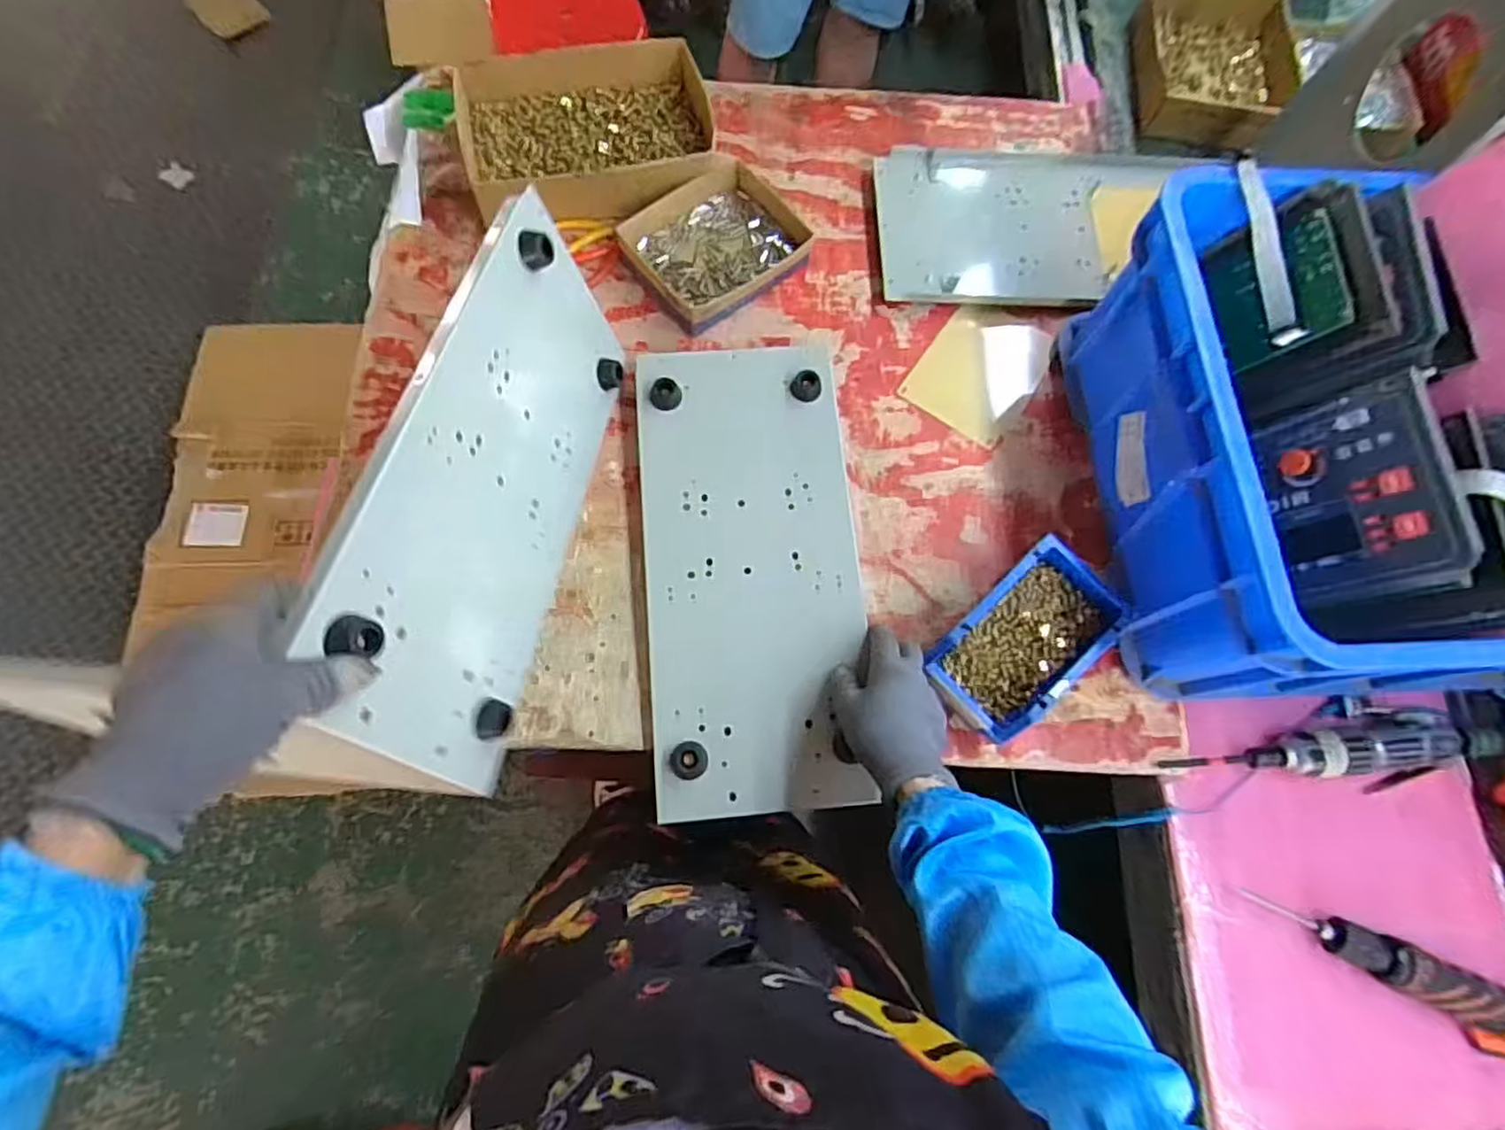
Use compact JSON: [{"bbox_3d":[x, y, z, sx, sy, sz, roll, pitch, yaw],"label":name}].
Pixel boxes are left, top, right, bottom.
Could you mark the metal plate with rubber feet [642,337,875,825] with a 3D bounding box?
[{"bbox_3d":[-0.002,-0.002,0.655,0.196,0.014,0.436,-2,74,-1],"label":"metal plate with rubber feet"}]

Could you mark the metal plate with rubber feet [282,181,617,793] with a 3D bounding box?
[{"bbox_3d":[-0.190,-0.070,0.553,0.020,0.202,0.436,0,59,18],"label":"metal plate with rubber feet"}]

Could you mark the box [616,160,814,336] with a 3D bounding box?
[{"bbox_3d":[-0.040,-0.344,0.761,0.173,0.040,0.159,-36,77,-13],"label":"box"}]

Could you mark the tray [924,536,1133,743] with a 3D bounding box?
[{"bbox_3d":[0.231,0.066,0.617,0.159,0.072,0.101,-39,78,-13],"label":"tray"}]

